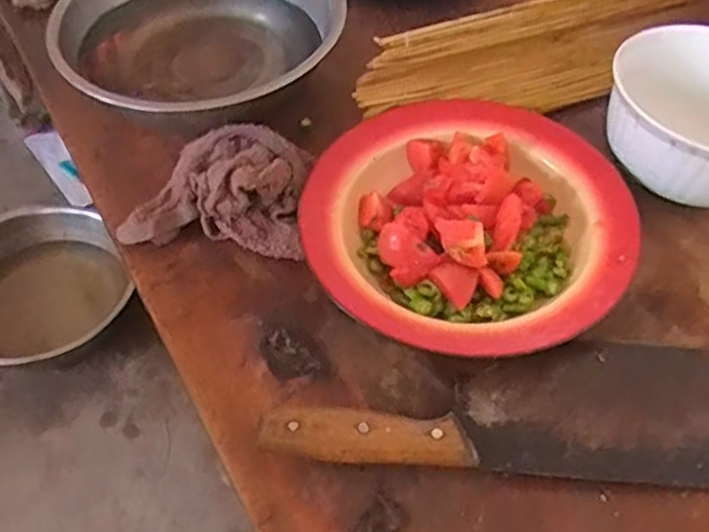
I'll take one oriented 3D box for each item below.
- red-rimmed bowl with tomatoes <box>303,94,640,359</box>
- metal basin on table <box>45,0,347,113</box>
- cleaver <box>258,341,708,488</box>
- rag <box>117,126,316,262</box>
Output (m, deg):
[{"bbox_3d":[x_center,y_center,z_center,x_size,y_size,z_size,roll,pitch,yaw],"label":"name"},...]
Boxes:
[{"bbox_3d":[0.084,-0.035,0.493,0.211,0.044,0.222,1,50,-1],"label":"red-rimmed bowl with tomatoes"},{"bbox_3d":[-0.121,-0.182,0.561,0.221,0.077,0.190,-15,52,-13],"label":"metal basin on table"},{"bbox_3d":[0.107,0.084,0.422,0.306,0.022,0.086,3,50,1],"label":"cleaver"},{"bbox_3d":[-0.099,-0.058,0.510,0.130,0.051,0.089,5,50,3],"label":"rag"}]

